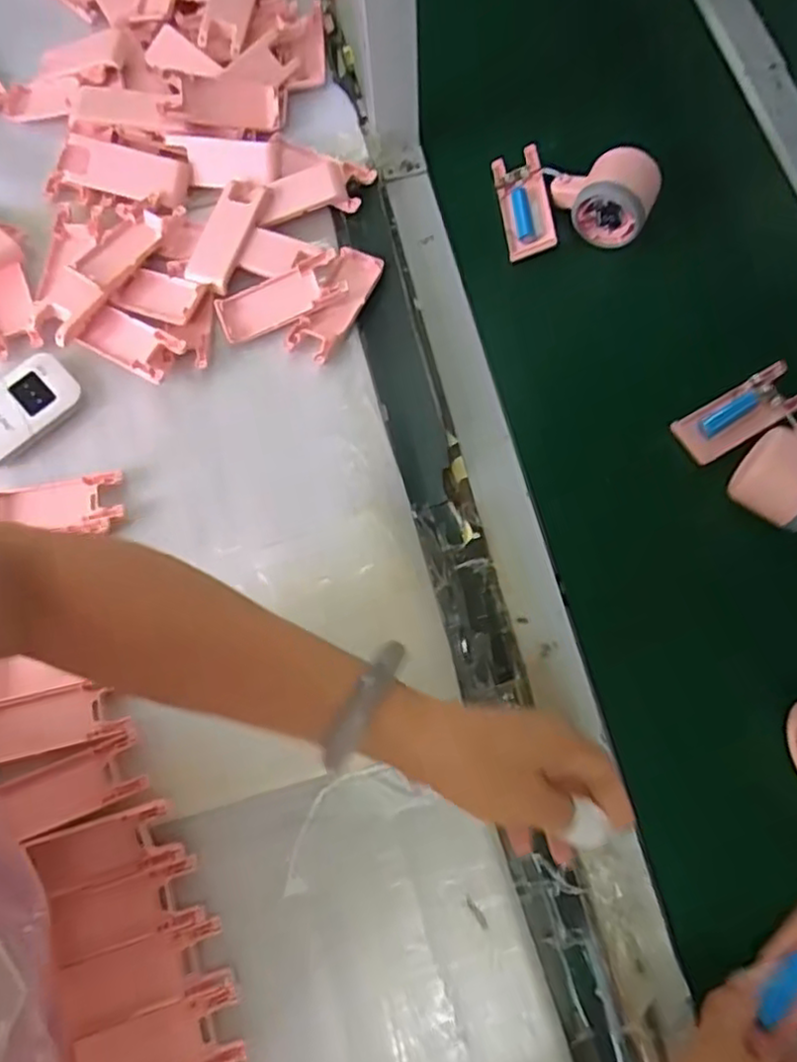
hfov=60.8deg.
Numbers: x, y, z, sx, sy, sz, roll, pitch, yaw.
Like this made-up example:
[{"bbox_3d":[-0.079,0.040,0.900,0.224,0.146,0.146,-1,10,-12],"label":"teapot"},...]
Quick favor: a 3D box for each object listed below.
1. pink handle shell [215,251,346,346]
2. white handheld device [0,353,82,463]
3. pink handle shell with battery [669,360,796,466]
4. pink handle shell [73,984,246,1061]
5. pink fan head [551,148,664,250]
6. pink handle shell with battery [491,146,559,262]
[{"bbox_3d":[-0.096,-0.190,0.551,0.102,0.021,0.043,-23,73,-6],"label":"pink handle shell"},{"bbox_3d":[-0.299,-0.094,0.532,0.097,0.027,0.053,-39,75,-11],"label":"white handheld device"},{"bbox_3d":[0.262,-0.089,0.520,0.101,0.015,0.040,-28,74,-7],"label":"pink handle shell with battery"},{"bbox_3d":[-0.143,0.309,0.404,0.099,0.008,0.040,-18,73,-5],"label":"pink handle shell"},{"bbox_3d":[0.169,-0.277,0.563,0.080,0.063,0.044,23,74,8],"label":"pink fan head"},{"bbox_3d":[0.107,-0.278,0.580,0.041,0.018,0.096,-14,74,15],"label":"pink handle shell with battery"}]

